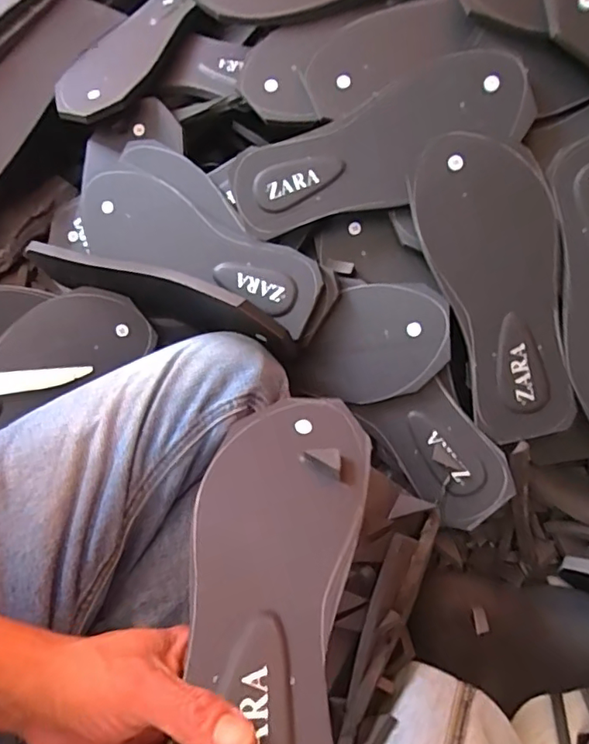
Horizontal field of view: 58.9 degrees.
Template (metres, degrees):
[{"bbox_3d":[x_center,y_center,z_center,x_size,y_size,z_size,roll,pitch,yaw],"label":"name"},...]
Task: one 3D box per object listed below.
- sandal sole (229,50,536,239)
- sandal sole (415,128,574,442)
[{"bbox_3d":[0.067,-0.184,0.432,0.247,0.019,0.086,-20,92,12],"label":"sandal sole"},{"bbox_3d":[0.169,-0.070,0.420,0.097,0.022,0.242,-17,89,16],"label":"sandal sole"}]

